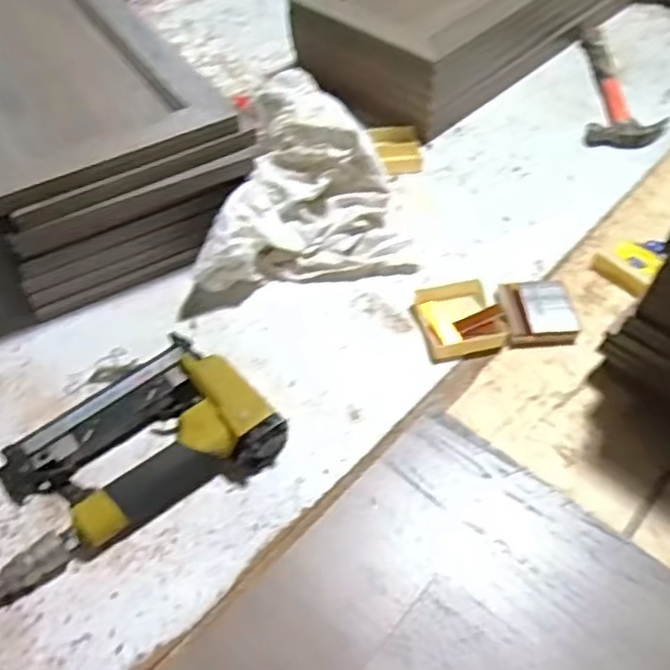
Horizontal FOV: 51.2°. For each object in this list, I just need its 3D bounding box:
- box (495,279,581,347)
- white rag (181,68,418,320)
[{"bbox_3d":[0.196,-0.023,0.679,0.070,0.015,0.070,-5,50,-5],"label":"box"},{"bbox_3d":[-0.056,-0.162,0.733,0.231,0.092,0.235,-11,51,-9],"label":"white rag"}]

